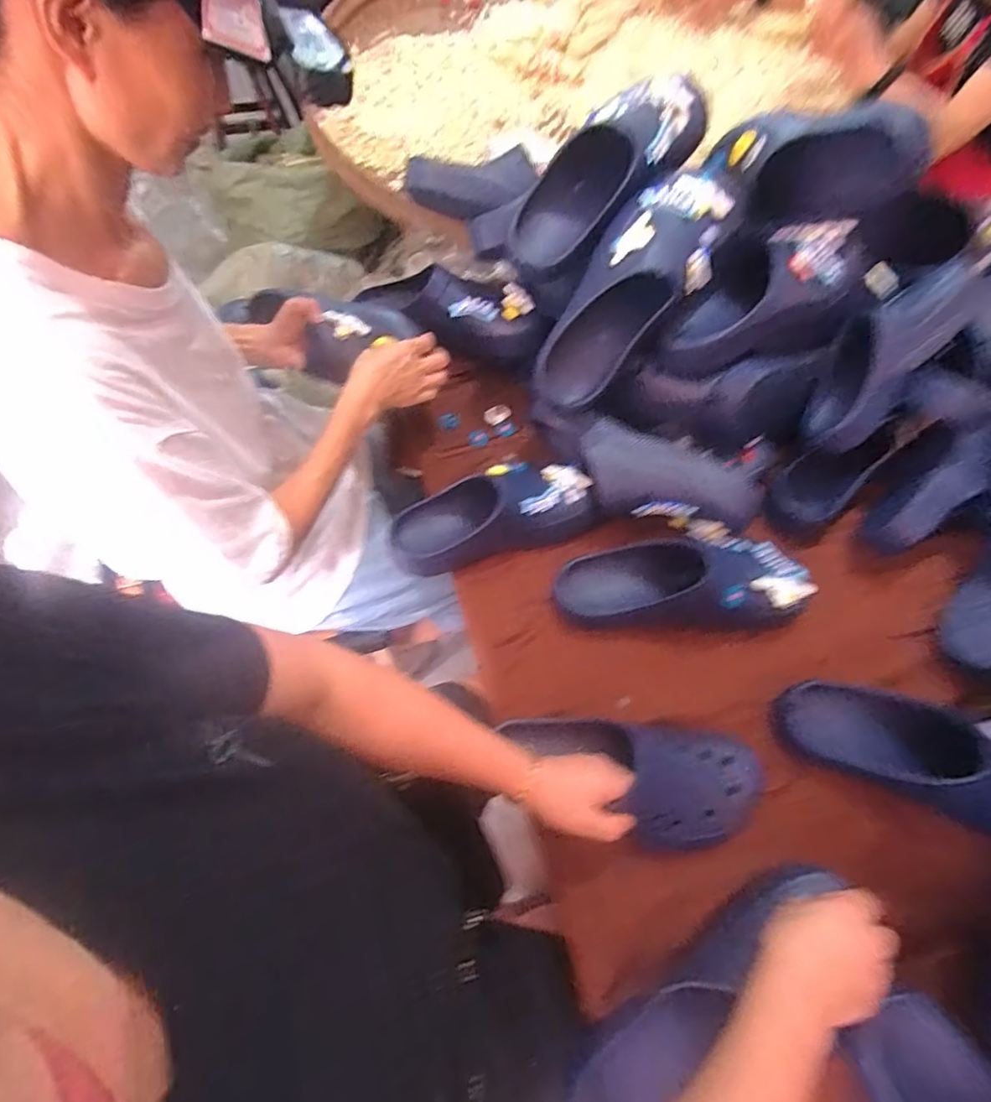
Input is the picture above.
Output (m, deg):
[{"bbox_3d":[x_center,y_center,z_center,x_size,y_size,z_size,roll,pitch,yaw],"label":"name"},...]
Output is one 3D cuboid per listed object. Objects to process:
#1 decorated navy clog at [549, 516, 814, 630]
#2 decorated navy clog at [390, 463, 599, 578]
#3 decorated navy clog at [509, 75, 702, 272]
[{"bbox_3d":[0.216,0.024,0.659,0.274,0.090,0.113,1,62,0],"label":"decorated navy clog"},{"bbox_3d":[-0.004,-0.048,0.697,0.258,0.080,0.098,-16,63,-9],"label":"decorated navy clog"},{"bbox_3d":[0.132,-0.445,0.656,0.268,0.092,0.109,-39,67,7],"label":"decorated navy clog"}]

